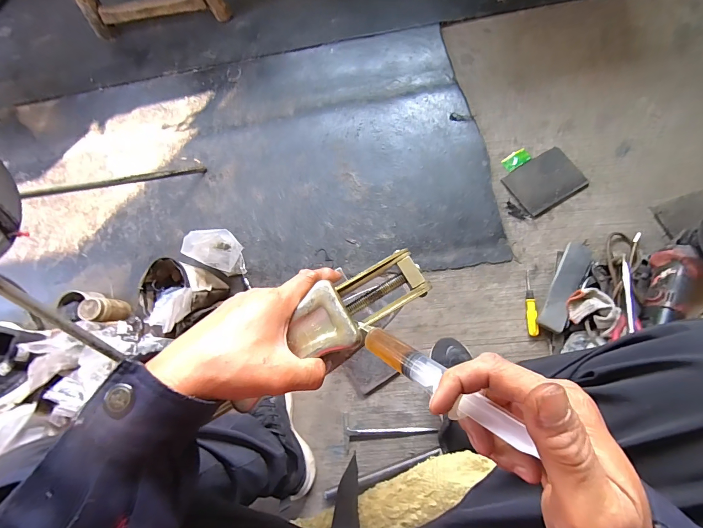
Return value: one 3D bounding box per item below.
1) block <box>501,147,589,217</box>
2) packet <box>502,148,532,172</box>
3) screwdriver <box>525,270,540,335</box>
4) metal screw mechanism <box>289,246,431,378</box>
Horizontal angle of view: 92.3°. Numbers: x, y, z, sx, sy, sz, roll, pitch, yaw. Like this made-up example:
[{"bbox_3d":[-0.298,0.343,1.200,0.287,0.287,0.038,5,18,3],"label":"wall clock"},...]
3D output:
[{"bbox_3d":[0.427,-0.183,0.745,0.146,0.014,0.113,-32,81,2],"label":"block"},{"bbox_3d":[0.376,-0.237,0.768,0.061,0.007,0.035,-32,81,1],"label":"packet"},{"bbox_3d":[0.367,0.080,0.689,0.019,0.018,0.130,-1,83,6],"label":"screwdriver"},{"bbox_3d":[0.006,0.038,0.307,0.130,0.029,0.062,-32,80,-20],"label":"metal screw mechanism"}]

